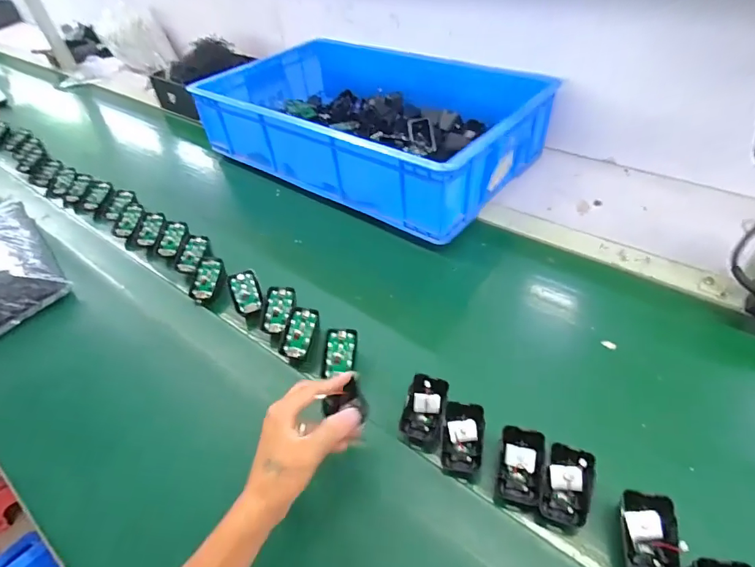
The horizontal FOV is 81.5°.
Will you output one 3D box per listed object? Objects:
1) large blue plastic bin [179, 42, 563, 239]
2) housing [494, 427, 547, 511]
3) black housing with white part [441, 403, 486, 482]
[{"bbox_3d":[-0.040,-0.342,0.906,0.668,0.155,0.371,28,55,30],"label":"large blue plastic bin"},{"bbox_3d":[0.144,0.185,0.443,0.044,0.037,0.063,7,47,13],"label":"housing"},{"bbox_3d":[0.090,0.165,0.470,0.042,0.021,0.071,5,77,7],"label":"black housing with white part"}]

